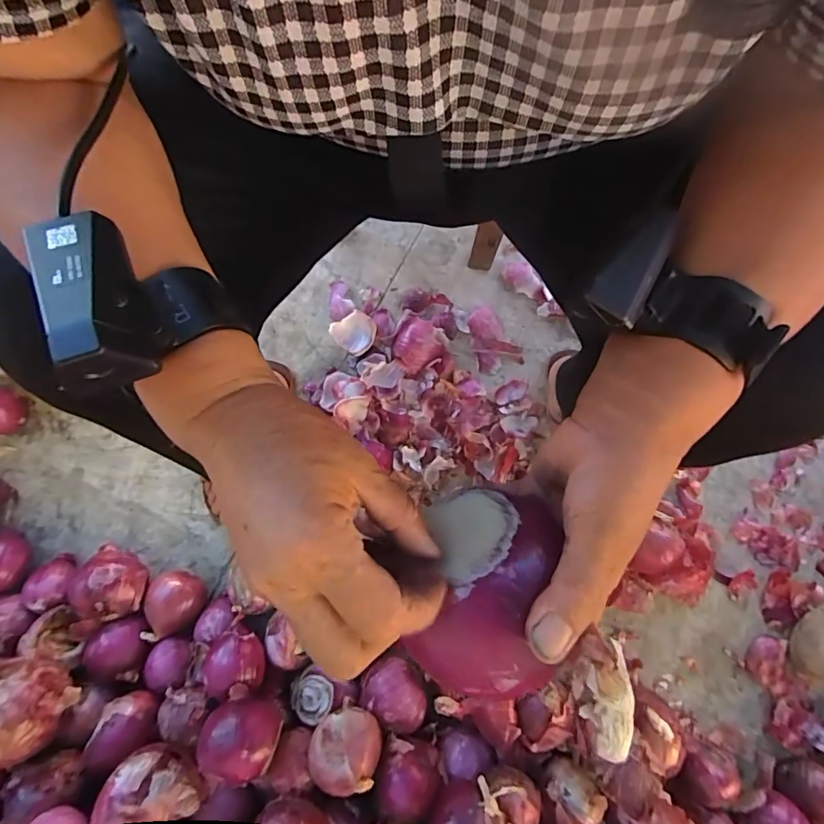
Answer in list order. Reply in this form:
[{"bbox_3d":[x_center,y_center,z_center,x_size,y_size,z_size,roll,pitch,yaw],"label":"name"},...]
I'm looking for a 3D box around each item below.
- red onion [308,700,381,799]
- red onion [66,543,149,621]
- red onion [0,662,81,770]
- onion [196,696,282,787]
[{"bbox_3d":[-0.080,0.404,0.550,0.084,0.072,0.070,7,83,0],"label":"red onion"},{"bbox_3d":[-0.424,0.243,0.652,0.097,0.085,0.083,8,83,0],"label":"red onion"},{"bbox_3d":[-0.466,0.351,0.533,0.099,0.070,0.090,19,83,2],"label":"red onion"},{"bbox_3d":[-0.198,0.374,0.521,0.088,0.060,0.070,9,83,0],"label":"onion"}]

